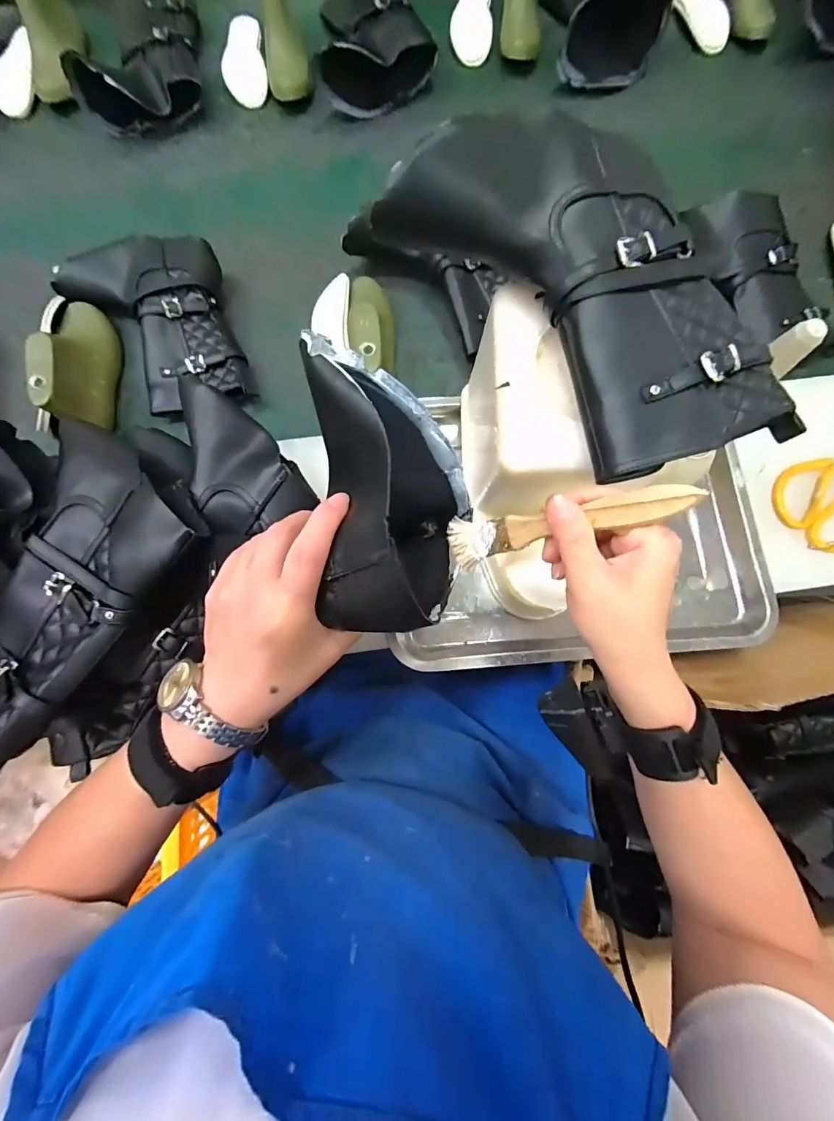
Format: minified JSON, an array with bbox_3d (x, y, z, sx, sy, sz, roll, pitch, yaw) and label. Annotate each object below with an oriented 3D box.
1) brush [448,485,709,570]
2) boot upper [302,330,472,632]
[{"bbox_3d":[0.081,-0.020,0.241,0.137,0.015,0.030,-9,75,37],"label":"brush"},{"bbox_3d":[-0.013,-0.052,0.244,0.089,0.085,0.174,-5,79,-1],"label":"boot upper"}]

